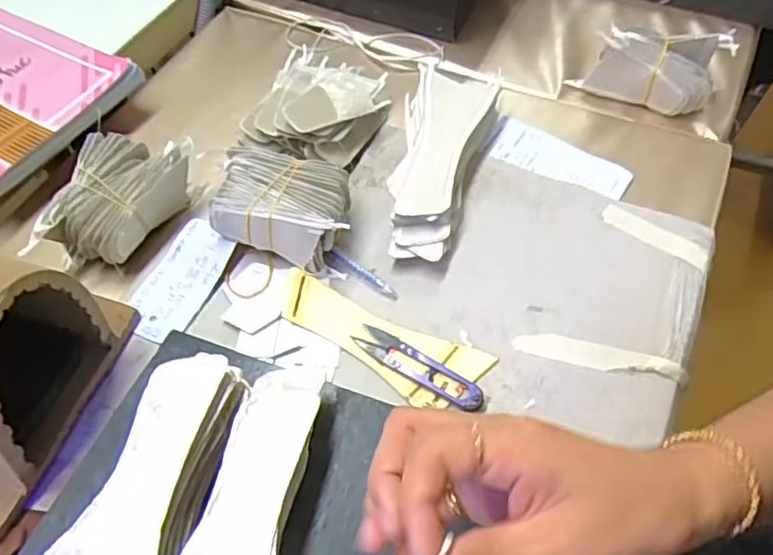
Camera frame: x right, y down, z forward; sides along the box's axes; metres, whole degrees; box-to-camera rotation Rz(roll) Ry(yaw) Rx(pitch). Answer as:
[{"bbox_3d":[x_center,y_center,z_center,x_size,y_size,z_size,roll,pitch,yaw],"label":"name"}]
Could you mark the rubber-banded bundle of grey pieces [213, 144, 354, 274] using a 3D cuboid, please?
[{"bbox_3d":[-0.074,-0.056,0.491,0.097,0.059,0.072,15,57,11],"label":"rubber-banded bundle of grey pieces"}]

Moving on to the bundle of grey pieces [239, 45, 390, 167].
[{"bbox_3d":[-0.060,-0.155,0.565,0.110,0.050,0.114,0,56,1],"label":"bundle of grey pieces"}]

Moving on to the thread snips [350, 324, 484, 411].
[{"bbox_3d":[0.022,0.061,0.441,0.098,0.009,0.021,29,61,19],"label":"thread snips"}]

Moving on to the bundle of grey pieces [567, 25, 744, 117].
[{"bbox_3d":[0.245,-0.200,0.592,0.125,0.054,0.064,20,58,14],"label":"bundle of grey pieces"}]

